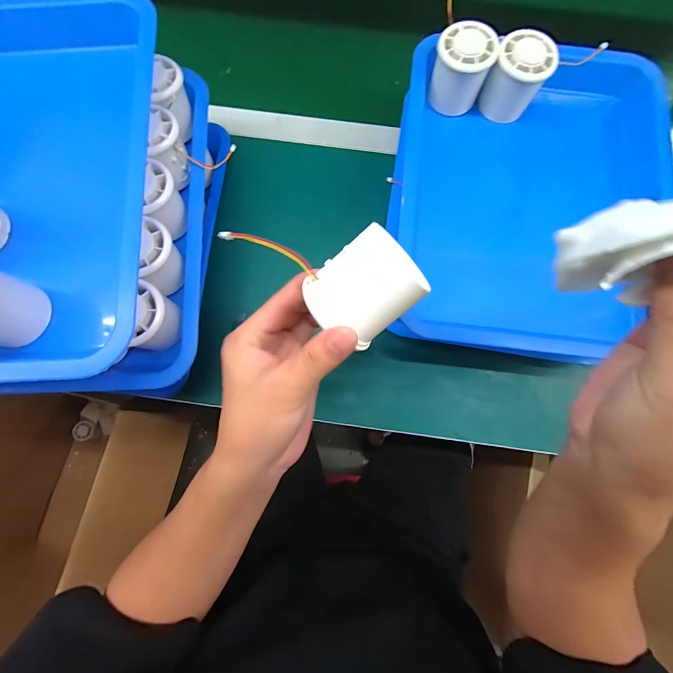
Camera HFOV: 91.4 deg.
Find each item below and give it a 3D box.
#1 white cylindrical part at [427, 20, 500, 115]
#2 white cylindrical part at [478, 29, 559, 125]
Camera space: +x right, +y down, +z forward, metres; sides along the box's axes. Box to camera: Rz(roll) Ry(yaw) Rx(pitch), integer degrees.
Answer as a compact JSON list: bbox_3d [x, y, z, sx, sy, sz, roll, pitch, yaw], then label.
[{"bbox_3d":[0.125,-0.270,0.335,0.055,0.053,0.051,0,78,-1],"label":"white cylindrical part"},{"bbox_3d":[0.183,-0.263,0.336,0.052,0.052,0.051,0,78,-1],"label":"white cylindrical part"}]

